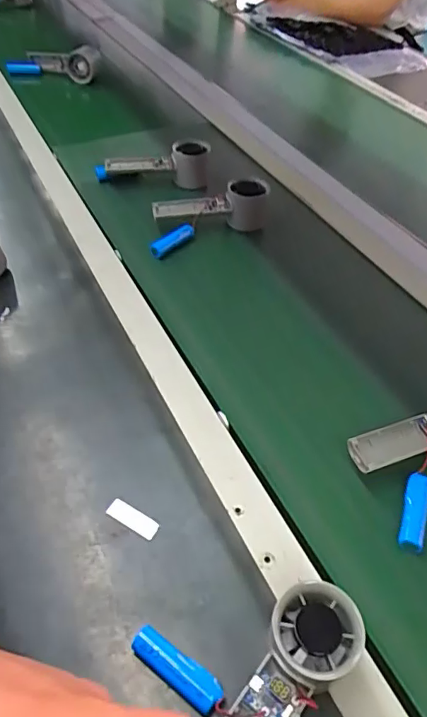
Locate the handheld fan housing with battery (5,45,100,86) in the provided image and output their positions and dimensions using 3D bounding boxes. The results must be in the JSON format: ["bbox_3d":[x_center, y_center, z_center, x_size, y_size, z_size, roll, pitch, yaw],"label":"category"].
[{"bbox_3d":[-0.313,-0.573,1.032,0.221,0.065,0.044,10,46,25],"label":"handheld fan housing with battery"}]

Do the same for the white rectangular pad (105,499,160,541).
[{"bbox_3d":[-0.067,0.132,0.431,0.046,0.004,0.016,25,62,18],"label":"white rectangular pad"}]

